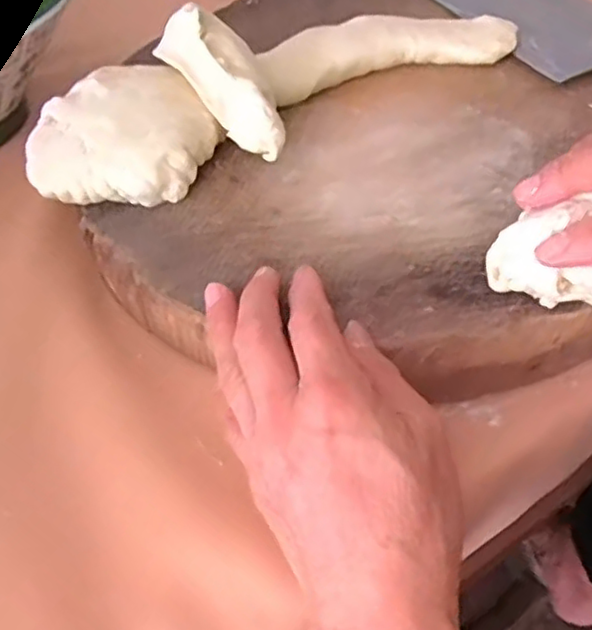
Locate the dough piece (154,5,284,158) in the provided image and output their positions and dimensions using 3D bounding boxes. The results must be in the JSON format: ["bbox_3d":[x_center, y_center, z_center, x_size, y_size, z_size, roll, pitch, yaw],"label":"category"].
[{"bbox_3d":[-0.032,-0.126,0.352,0.045,0.027,0.102,-28,73,-17],"label":"dough piece"}]

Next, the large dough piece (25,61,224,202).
[{"bbox_3d":[-0.090,-0.100,0.355,0.095,0.031,0.086,0,49,6],"label":"large dough piece"}]

